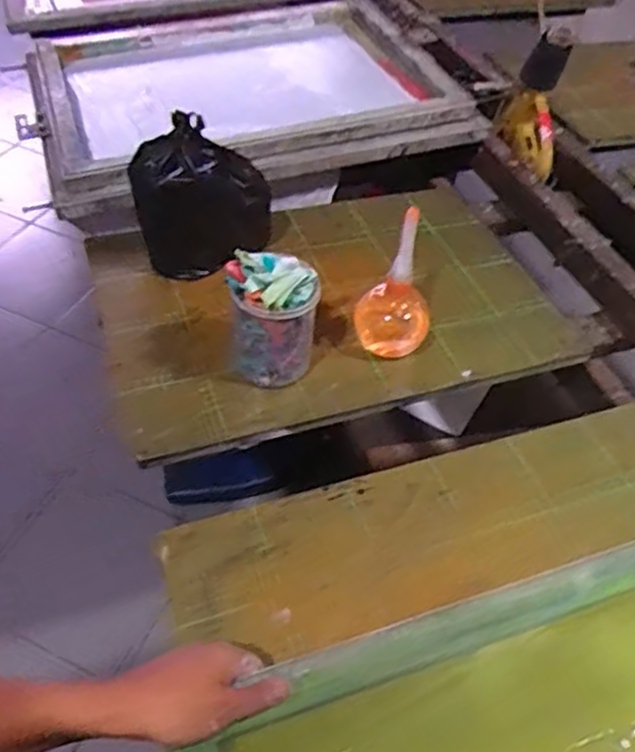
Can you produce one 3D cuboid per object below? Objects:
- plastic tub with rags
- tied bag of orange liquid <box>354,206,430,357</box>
[{"bbox_3d":[-0.048,-0.061,0.763,0.101,0.146,0.083,5,48,-3],"label":"plastic tub with rags"},{"bbox_3d":[0.097,-0.108,0.809,0.089,0.158,0.083,11,47,5],"label":"tied bag of orange liquid"}]

